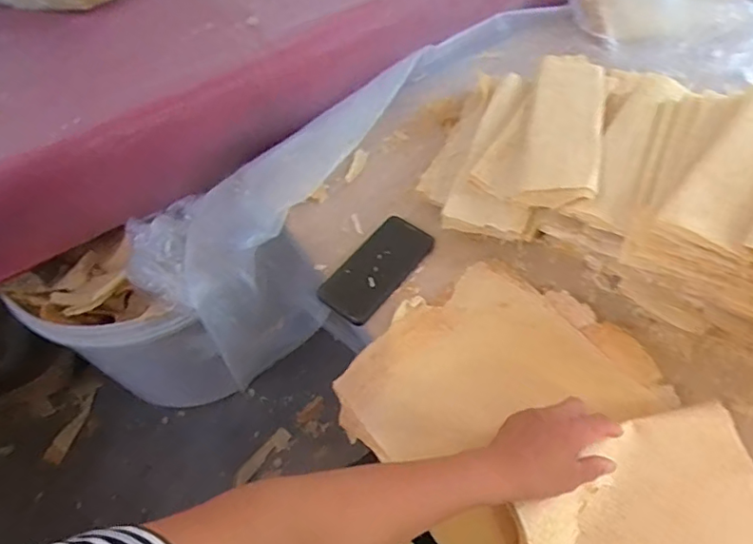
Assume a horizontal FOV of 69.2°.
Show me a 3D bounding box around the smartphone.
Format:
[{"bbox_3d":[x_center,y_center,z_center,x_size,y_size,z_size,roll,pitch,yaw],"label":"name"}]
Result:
[{"bbox_3d":[0.001,-0.010,0.722,0.083,0.012,0.161,33,64,23],"label":"smartphone"}]

